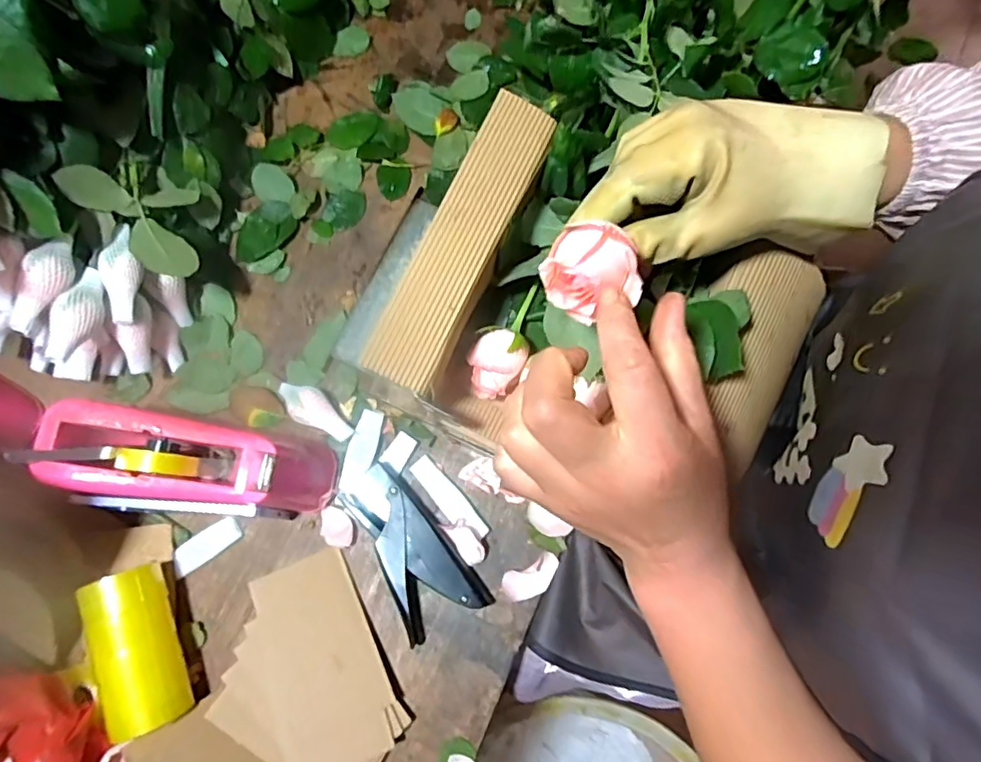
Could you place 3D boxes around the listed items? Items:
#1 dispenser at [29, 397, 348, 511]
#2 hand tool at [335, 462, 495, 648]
[{"bbox_3d":[-0.243,0.068,0.472,0.201,0.100,0.076,9,78,3],"label":"dispenser"},{"bbox_3d":[-0.072,0.145,0.491,0.071,0.018,0.147,-34,80,-6],"label":"hand tool"}]

